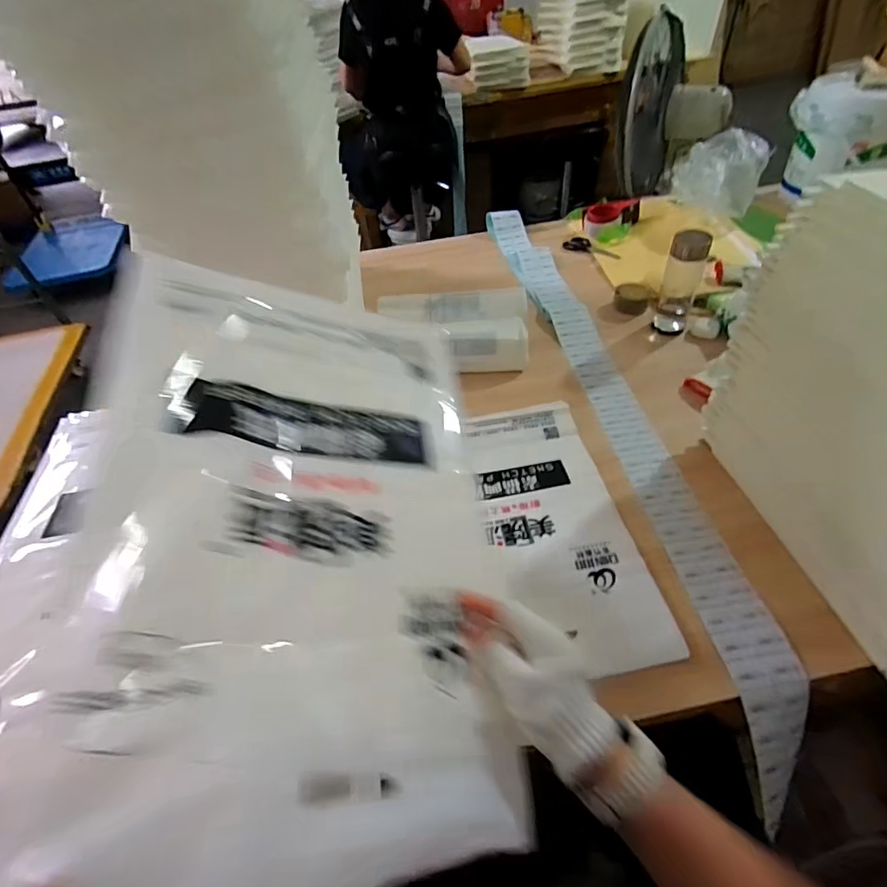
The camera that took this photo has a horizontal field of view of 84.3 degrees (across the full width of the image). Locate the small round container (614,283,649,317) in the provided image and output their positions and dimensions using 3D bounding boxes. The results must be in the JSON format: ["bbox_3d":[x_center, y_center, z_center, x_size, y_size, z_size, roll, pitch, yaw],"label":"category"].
[{"bbox_3d":[0.401,-0.308,1.047,0.069,0.042,0.070,-3,47,3],"label":"small round container"}]

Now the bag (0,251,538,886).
[{"bbox_3d":[-0.079,0.033,0.336,0.277,0.069,0.433,11,52,-32],"label":"bag"}]

